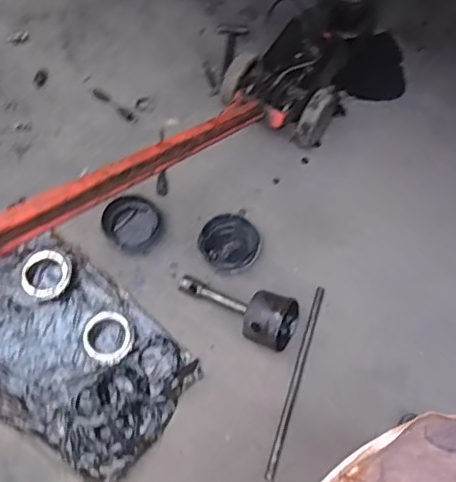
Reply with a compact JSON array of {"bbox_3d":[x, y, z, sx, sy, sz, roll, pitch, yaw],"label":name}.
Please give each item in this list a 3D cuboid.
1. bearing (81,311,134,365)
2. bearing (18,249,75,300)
[{"bbox_3d":[-0.313,0.249,1.450,0.128,0.024,0.134,0,68,1],"label":"bearing"},{"bbox_3d":[-0.496,0.089,1.517,0.136,0.026,0.136,0,68,1],"label":"bearing"}]

